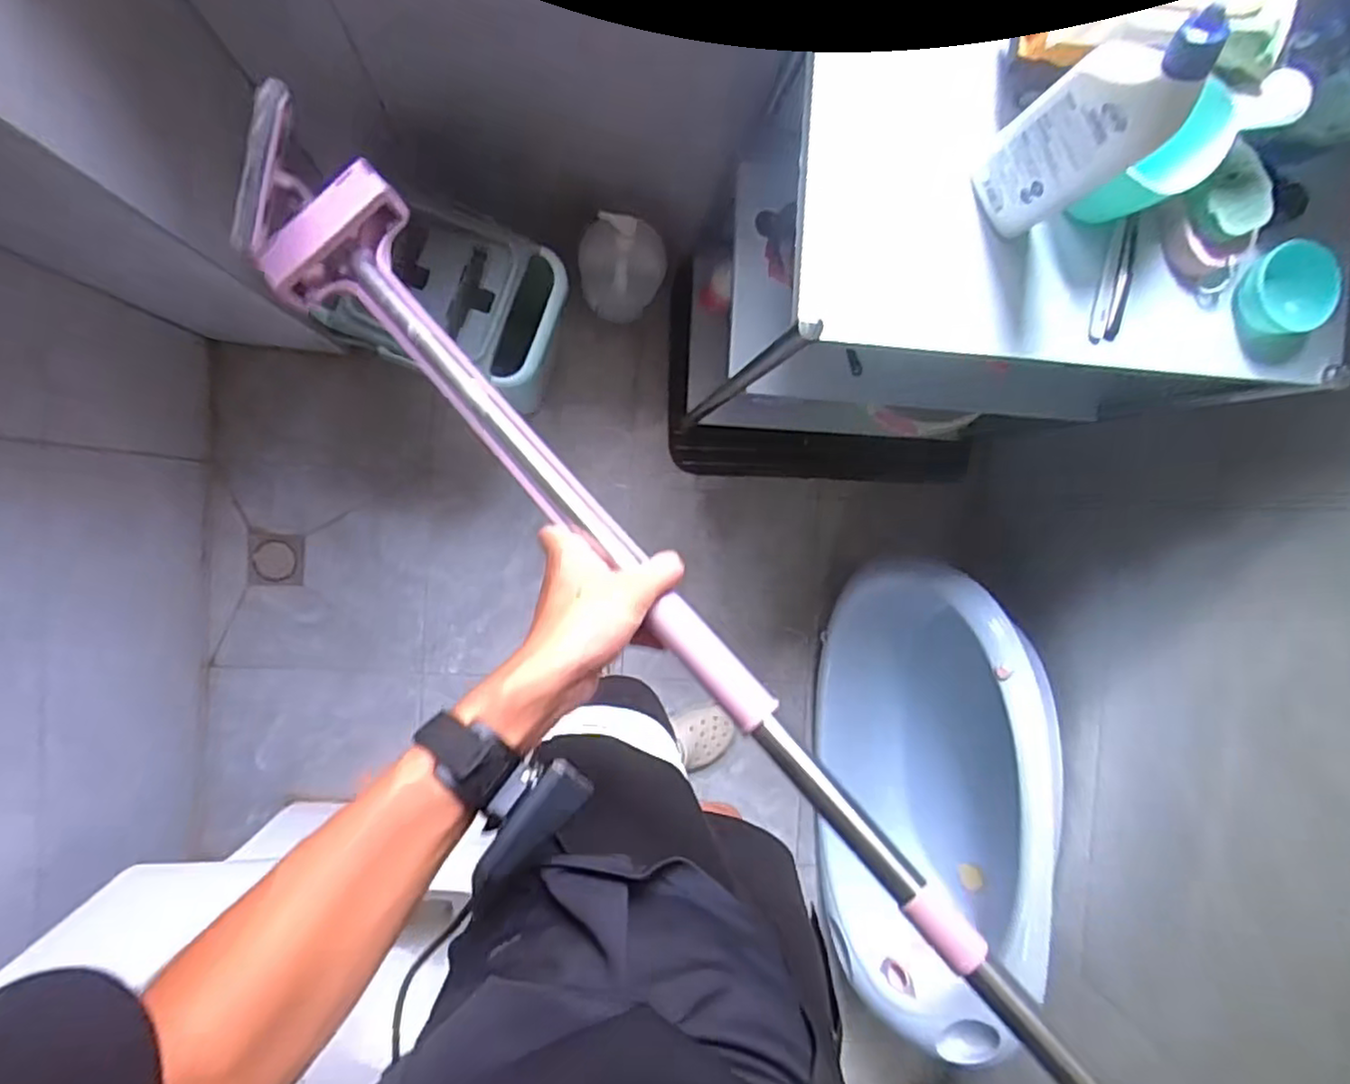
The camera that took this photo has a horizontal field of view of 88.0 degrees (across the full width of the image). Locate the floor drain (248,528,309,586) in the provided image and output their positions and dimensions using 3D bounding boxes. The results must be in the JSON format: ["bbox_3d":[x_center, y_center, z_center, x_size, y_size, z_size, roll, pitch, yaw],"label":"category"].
[{"bbox_3d":[-0.790,0.034,1.393,0.105,0.014,0.107,5,92,-8],"label":"floor drain"}]

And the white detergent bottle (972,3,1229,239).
[{"bbox_3d":[0.330,-0.333,0.567,0.051,0.219,0.086,-43,97,-4],"label":"white detergent bottle"}]

